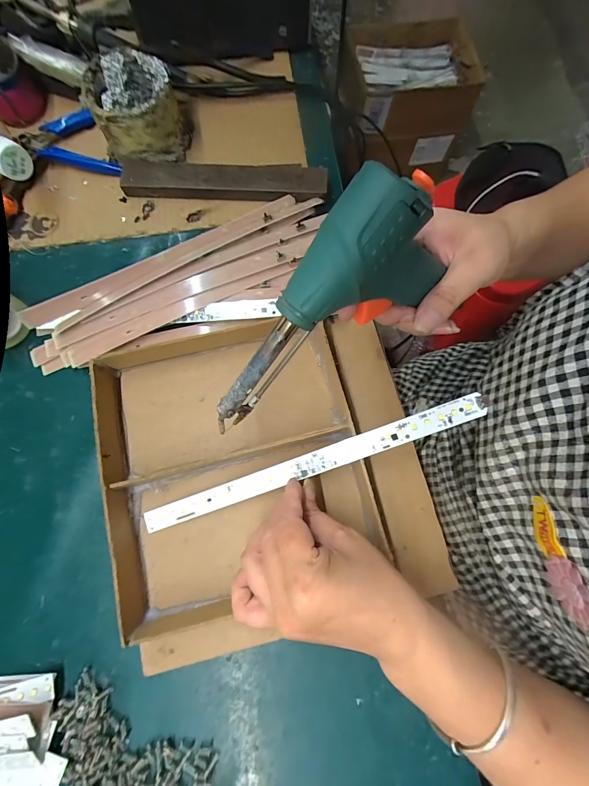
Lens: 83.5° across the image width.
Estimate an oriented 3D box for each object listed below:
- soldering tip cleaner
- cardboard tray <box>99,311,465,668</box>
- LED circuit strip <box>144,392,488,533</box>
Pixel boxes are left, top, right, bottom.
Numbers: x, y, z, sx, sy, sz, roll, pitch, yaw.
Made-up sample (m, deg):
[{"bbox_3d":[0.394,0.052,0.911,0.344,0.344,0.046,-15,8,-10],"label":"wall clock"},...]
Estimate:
[{"bbox_3d":[-0.156,-0.286,0.325,0.087,0.069,0.082,-22,79,-4],"label":"soldering tip cleaner"},{"bbox_3d":[-0.022,0.058,0.275,0.253,0.034,0.261,-12,79,-2],"label":"cardboard tray"},{"bbox_3d":[0.007,0.059,0.262,0.280,0.009,0.017,-22,79,9],"label":"LED circuit strip"}]

